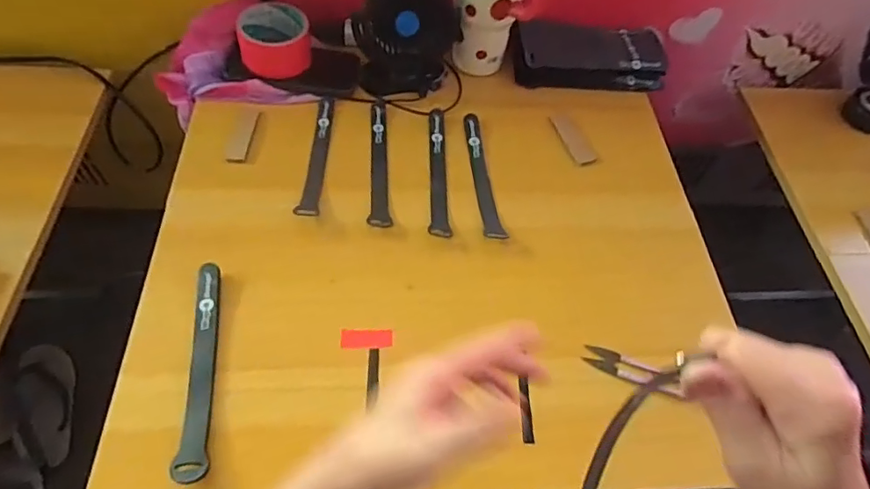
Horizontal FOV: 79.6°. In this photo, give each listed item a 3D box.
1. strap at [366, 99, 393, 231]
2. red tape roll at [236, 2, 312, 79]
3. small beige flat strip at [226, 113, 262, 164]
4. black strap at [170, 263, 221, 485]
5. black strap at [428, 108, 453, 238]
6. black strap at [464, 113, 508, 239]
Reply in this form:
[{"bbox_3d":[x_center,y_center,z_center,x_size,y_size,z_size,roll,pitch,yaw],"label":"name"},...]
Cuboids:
[{"bbox_3d":[-0.066,-0.099,0.616,0.023,0.007,0.192,-1,57,-6],"label":"strap"},{"bbox_3d":[-0.197,-0.253,0.648,0.082,0.051,0.077,2,57,-3],"label":"red tape roll"},{"bbox_3d":[-0.225,-0.126,0.612,0.024,0.007,0.085,3,57,-3],"label":"small beige flat strip"},{"bbox_3d":[-0.207,0.106,0.464,0.024,0.015,0.193,-4,57,-7],"label":"black strap"},{"bbox_3d":[0.003,-0.089,0.614,0.023,0.005,0.191,0,57,-5],"label":"black strap"},{"bbox_3d":[0.055,-0.083,0.614,0.023,0.011,0.185,-5,57,-8],"label":"black strap"}]

